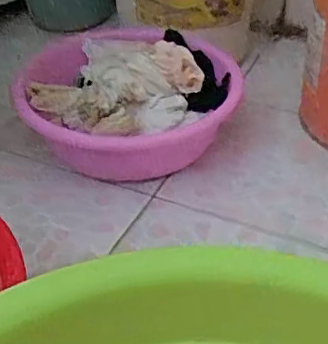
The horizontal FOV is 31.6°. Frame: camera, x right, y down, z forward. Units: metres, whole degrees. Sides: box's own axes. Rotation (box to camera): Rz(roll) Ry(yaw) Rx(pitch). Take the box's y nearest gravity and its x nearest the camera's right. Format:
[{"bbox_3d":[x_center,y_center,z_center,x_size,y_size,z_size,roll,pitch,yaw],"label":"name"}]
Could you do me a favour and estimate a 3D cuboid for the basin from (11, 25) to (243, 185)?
[{"bbox_3d":[-0.039,-0.109,0.883,0.295,0.138,0.329,5,37,7],"label":"basin"}]

